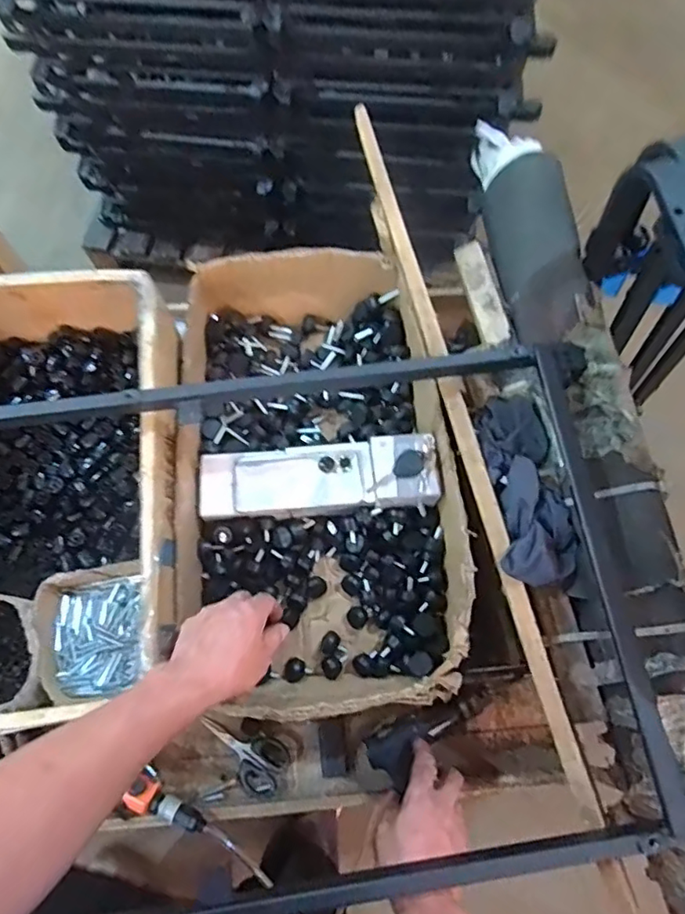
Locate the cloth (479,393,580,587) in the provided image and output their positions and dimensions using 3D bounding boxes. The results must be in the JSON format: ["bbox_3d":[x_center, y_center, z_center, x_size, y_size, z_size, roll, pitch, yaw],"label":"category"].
[{"bbox_3d":[0.208,0.032,0.637,0.088,0.066,0.228,-1,70,-1],"label":"cloth"}]

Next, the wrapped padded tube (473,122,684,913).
[{"bbox_3d":[0.290,-0.020,0.657,0.134,0.089,0.959,-6,71,-3],"label":"wrapped padded tube"}]

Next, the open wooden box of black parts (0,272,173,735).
[{"bbox_3d":[-0.382,0.047,0.692,0.372,0.160,0.538,-1,70,-1],"label":"open wooden box of black parts"}]

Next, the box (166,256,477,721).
[{"bbox_3d":[-0.038,0.008,0.732,0.330,0.134,0.583,-5,71,-3],"label":"box"}]

